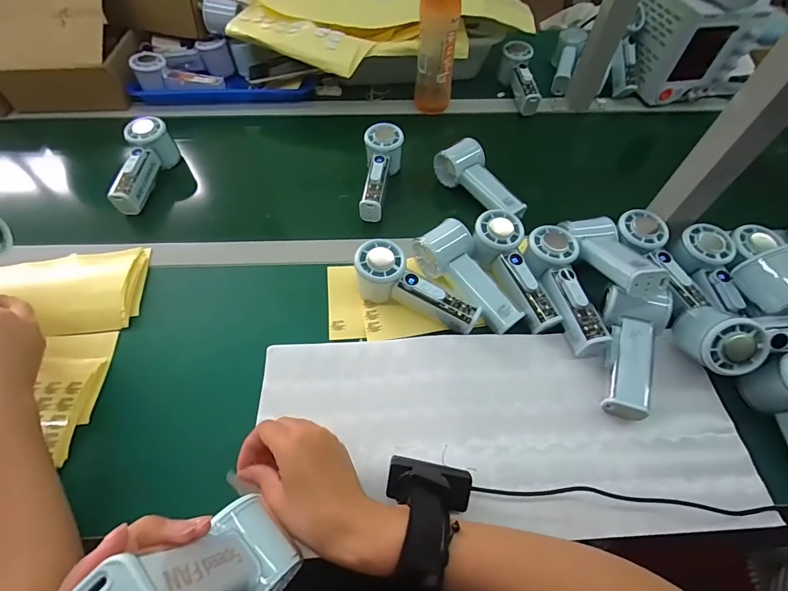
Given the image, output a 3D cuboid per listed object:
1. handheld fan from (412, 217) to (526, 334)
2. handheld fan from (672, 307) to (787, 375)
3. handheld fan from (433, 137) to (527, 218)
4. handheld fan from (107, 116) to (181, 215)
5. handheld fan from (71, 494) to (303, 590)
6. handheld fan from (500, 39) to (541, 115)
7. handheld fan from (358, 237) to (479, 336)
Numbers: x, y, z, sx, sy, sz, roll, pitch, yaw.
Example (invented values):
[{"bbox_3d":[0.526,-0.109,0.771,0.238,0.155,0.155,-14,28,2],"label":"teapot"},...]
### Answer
[{"bbox_3d":[0.091,-0.021,0.455,0.057,0.049,0.148,-34,77,-20],"label":"handheld fan"},{"bbox_3d":[0.378,0.032,0.385,0.157,0.060,0.077,-10,57,-6],"label":"handheld fan"},{"bbox_3d":[0.124,-0.168,0.546,0.060,0.042,0.143,-25,60,-16],"label":"handheld fan"},{"bbox_3d":[-0.378,-0.190,0.562,0.051,0.066,0.153,5,69,3],"label":"handheld fan"},{"bbox_3d":[-0.103,0.153,0.202,0.061,0.138,0.040,36,75,21],"label":"handheld fan"},{"bbox_3d":[0.240,-0.406,0.706,0.053,0.055,0.156,-6,70,-4],"label":"handheld fan"},{"bbox_3d":[0.023,-0.003,0.440,0.150,0.059,0.053,31,61,5],"label":"handheld fan"}]

